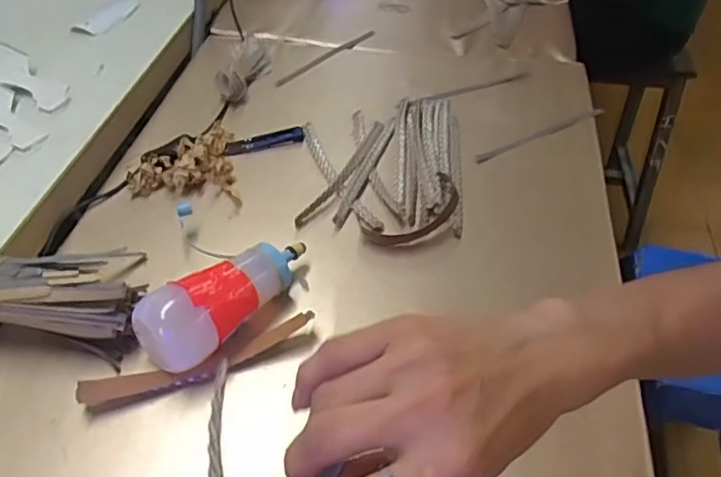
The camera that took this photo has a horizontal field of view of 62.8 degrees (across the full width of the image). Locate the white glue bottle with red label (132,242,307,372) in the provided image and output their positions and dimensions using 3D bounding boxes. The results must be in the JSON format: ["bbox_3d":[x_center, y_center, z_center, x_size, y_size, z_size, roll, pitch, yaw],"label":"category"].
[{"bbox_3d":[-0.104,0.050,0.488,0.154,0.061,0.052,-33,57,-28],"label":"white glue bottle with red label"}]

